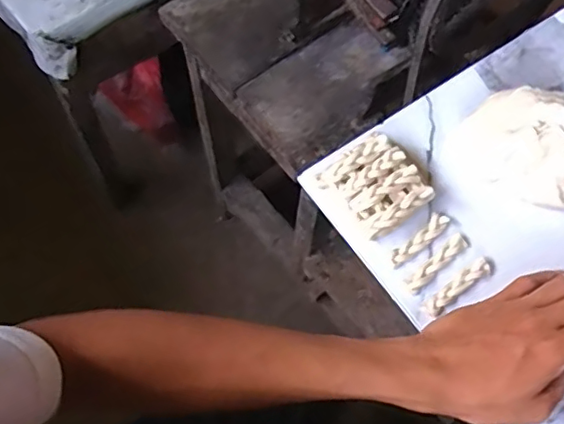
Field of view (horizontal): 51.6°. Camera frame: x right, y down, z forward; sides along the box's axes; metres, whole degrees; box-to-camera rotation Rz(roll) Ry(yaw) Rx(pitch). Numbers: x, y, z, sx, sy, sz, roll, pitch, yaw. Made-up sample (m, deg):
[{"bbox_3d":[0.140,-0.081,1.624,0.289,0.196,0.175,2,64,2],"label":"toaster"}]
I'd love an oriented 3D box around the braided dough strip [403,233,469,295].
[{"bbox_3d":[0.117,0.037,0.435,0.061,0.004,0.013,-38,73,-15],"label":"braided dough strip"}]

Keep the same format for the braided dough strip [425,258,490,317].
[{"bbox_3d":[0.130,0.054,0.426,0.059,0.004,0.013,-33,72,-14],"label":"braided dough strip"}]

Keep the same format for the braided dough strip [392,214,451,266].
[{"bbox_3d":[0.105,0.021,0.443,0.057,0.009,0.013,-39,74,-16],"label":"braided dough strip"}]

